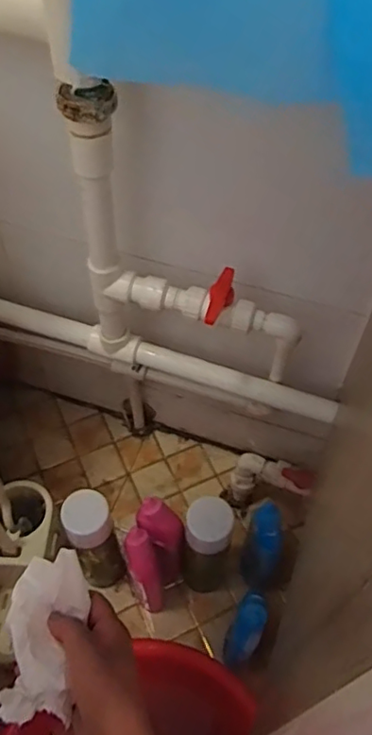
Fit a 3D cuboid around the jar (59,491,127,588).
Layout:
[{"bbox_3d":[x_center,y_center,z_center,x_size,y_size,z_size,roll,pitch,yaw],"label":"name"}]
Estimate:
[{"bbox_3d":[-0.131,0.255,0.853,0.059,0.240,0.060,1,56,-1],"label":"jar"}]

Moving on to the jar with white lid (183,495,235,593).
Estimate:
[{"bbox_3d":[0.032,0.269,0.858,0.064,0.255,0.060,1,56,-1],"label":"jar with white lid"}]

